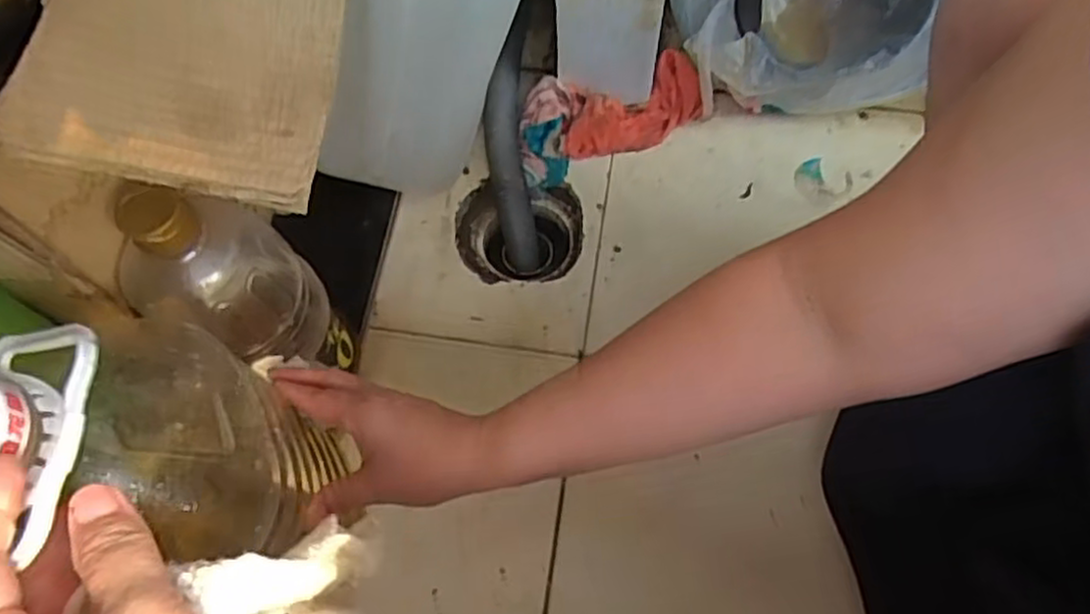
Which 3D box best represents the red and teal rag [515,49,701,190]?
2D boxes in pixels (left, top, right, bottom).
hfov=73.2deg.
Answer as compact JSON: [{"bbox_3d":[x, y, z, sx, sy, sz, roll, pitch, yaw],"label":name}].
[{"bbox_3d":[0.057,-0.192,0.704,0.186,0.056,0.081,-24,69,-9],"label":"red and teal rag"}]

